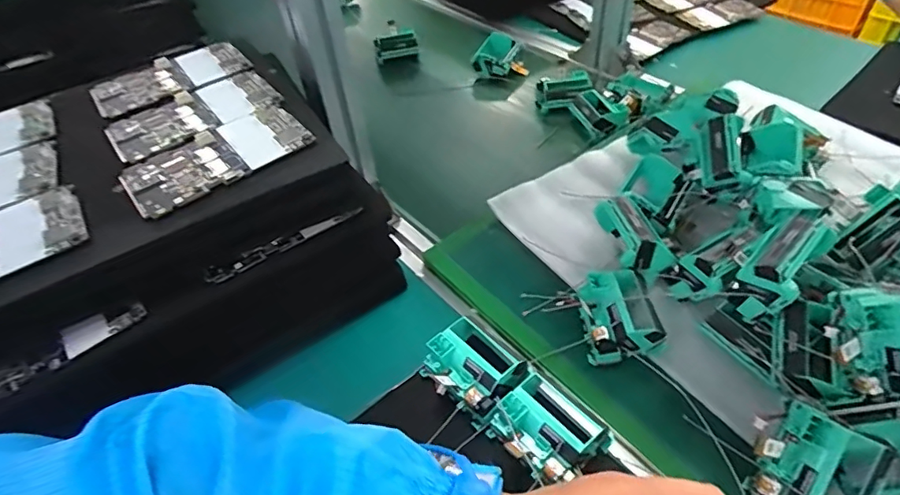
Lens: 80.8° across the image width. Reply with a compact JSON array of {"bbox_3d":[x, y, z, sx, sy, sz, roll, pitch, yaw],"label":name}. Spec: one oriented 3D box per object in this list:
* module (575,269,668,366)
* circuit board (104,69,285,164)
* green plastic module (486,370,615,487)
[{"bbox_3d":[0.142,0.058,0.444,0.065,0.045,0.070,-10,45,-3],"label":"module"},{"bbox_3d":[-0.208,-0.110,0.432,0.127,0.012,0.065,-33,51,-24],"label":"circuit board"},{"bbox_3d":[0.071,0.133,0.378,0.068,0.051,0.069,-36,52,-26],"label":"green plastic module"}]

